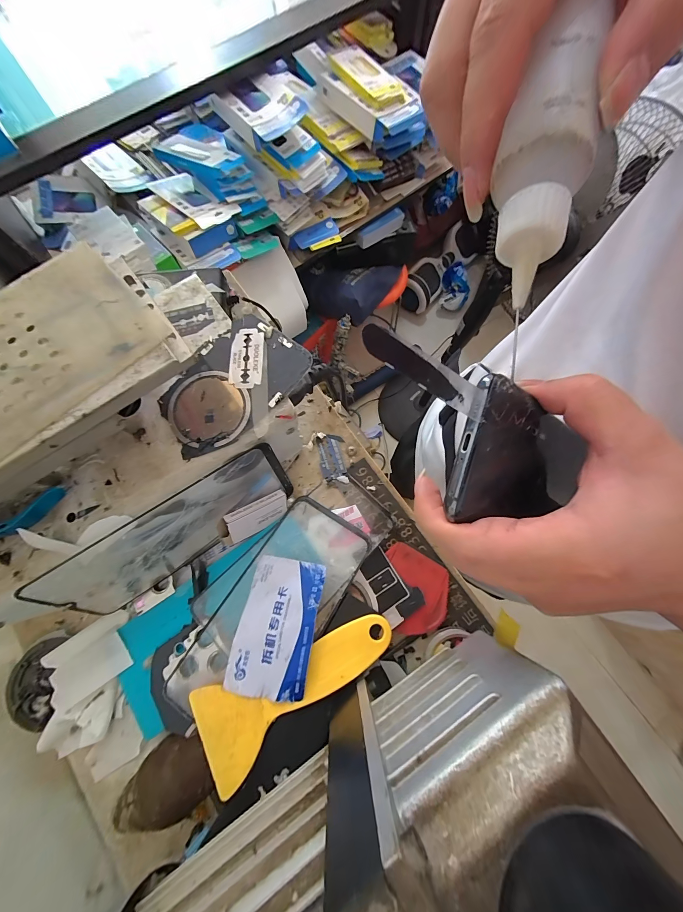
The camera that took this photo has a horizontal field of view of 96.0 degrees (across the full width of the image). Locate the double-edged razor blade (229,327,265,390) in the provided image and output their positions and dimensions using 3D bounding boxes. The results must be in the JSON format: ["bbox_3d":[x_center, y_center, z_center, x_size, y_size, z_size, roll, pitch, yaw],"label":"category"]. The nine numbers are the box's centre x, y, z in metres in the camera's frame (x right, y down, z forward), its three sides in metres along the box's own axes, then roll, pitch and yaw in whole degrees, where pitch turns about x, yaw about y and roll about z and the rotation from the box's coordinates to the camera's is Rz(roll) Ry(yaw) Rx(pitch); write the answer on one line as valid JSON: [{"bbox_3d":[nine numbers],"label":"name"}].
[{"bbox_3d":[-0.064,-0.065,0.207,0.022,0.004,0.042,-1,80,3],"label":"double-edged razor blade"}]

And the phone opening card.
[{"bbox_3d":[-0.044,0.115,0.211,0.052,0.007,0.084,6,67,14],"label":"phone opening card"}]

